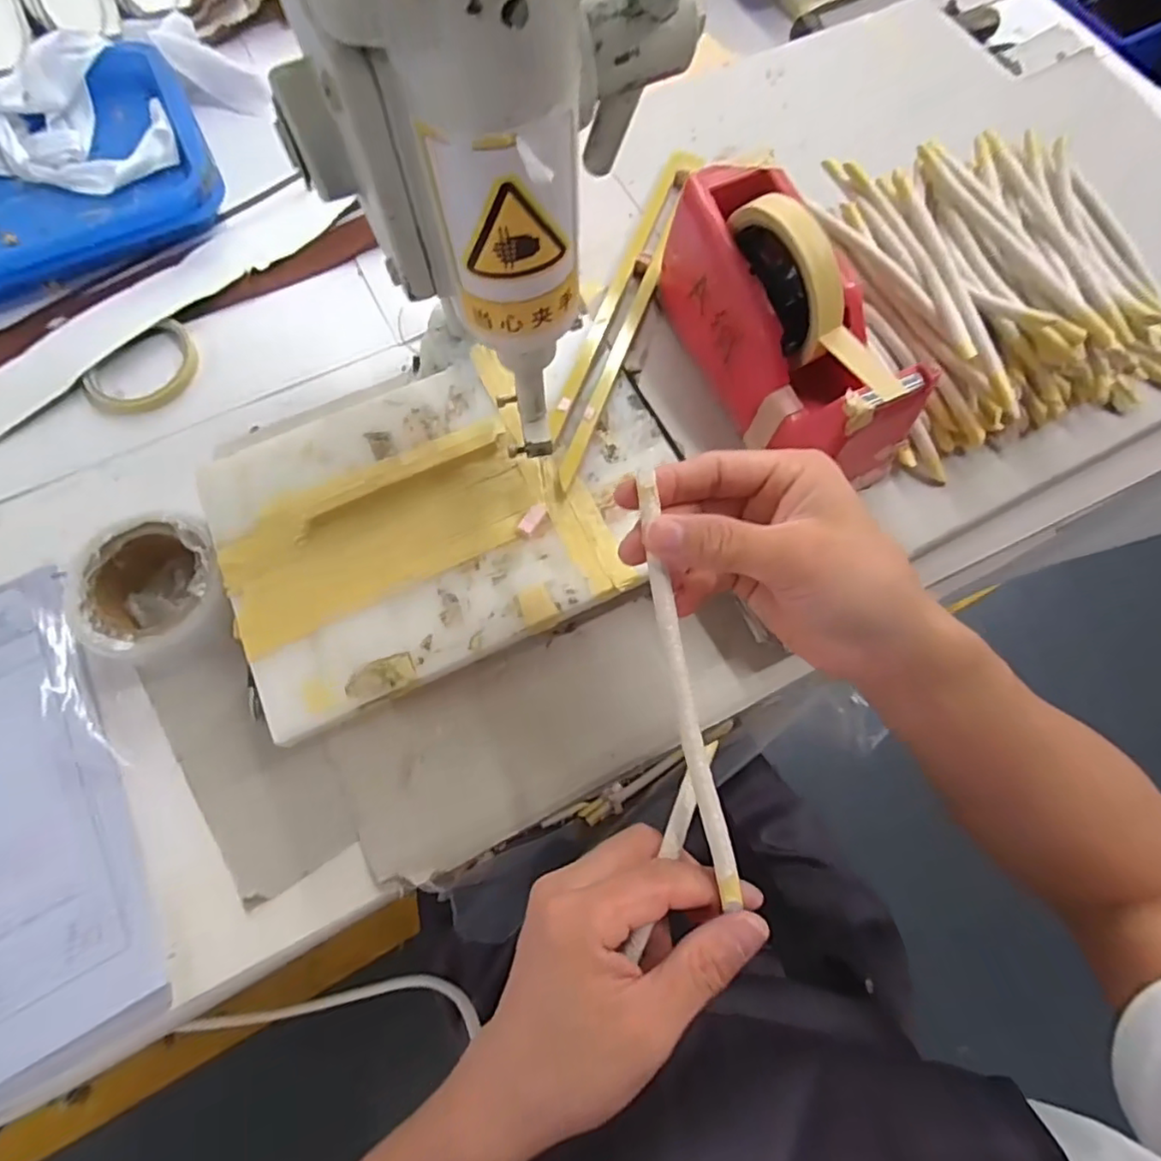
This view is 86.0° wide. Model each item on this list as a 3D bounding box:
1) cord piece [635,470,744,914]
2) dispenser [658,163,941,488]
[{"bbox_3d":[0.043,0.037,0.265,0.010,0.007,0.167,-11,86,-4],"label":"cord piece"},{"bbox_3d":[0.129,-0.162,0.383,0.076,0.115,0.197,-23,74,-7],"label":"dispenser"}]

